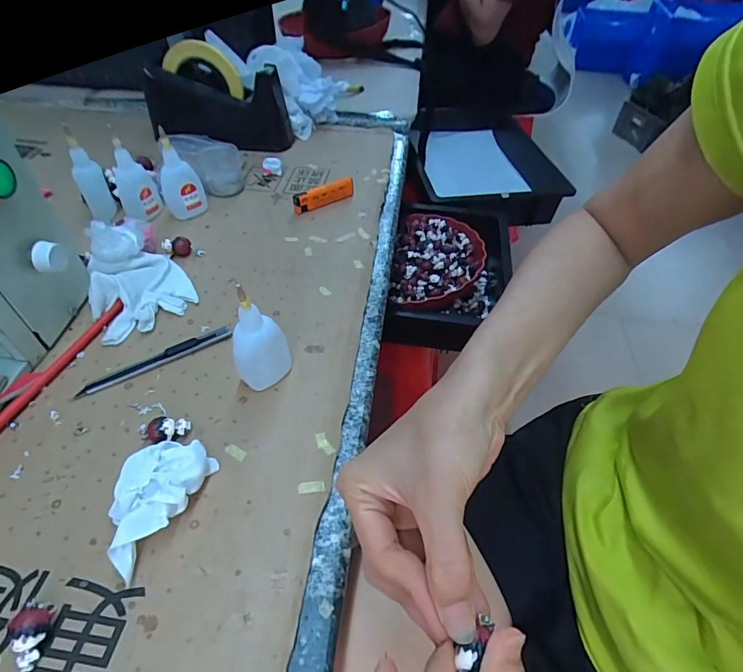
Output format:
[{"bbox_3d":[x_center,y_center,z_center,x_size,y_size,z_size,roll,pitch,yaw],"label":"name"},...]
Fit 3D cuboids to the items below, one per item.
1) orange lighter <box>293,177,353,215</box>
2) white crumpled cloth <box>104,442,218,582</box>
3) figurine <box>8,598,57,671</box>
[{"bbox_3d":[-0.058,-0.174,0.545,0.077,0.026,0.012,-19,52,-18],"label":"orange lighter"},{"bbox_3d":[-0.148,0.109,0.295,0.050,0.029,0.083,17,50,13],"label":"white crumpled cloth"},{"bbox_3d":[-0.193,0.168,0.249,0.018,0.018,0.031,7,48,5],"label":"figurine"}]

